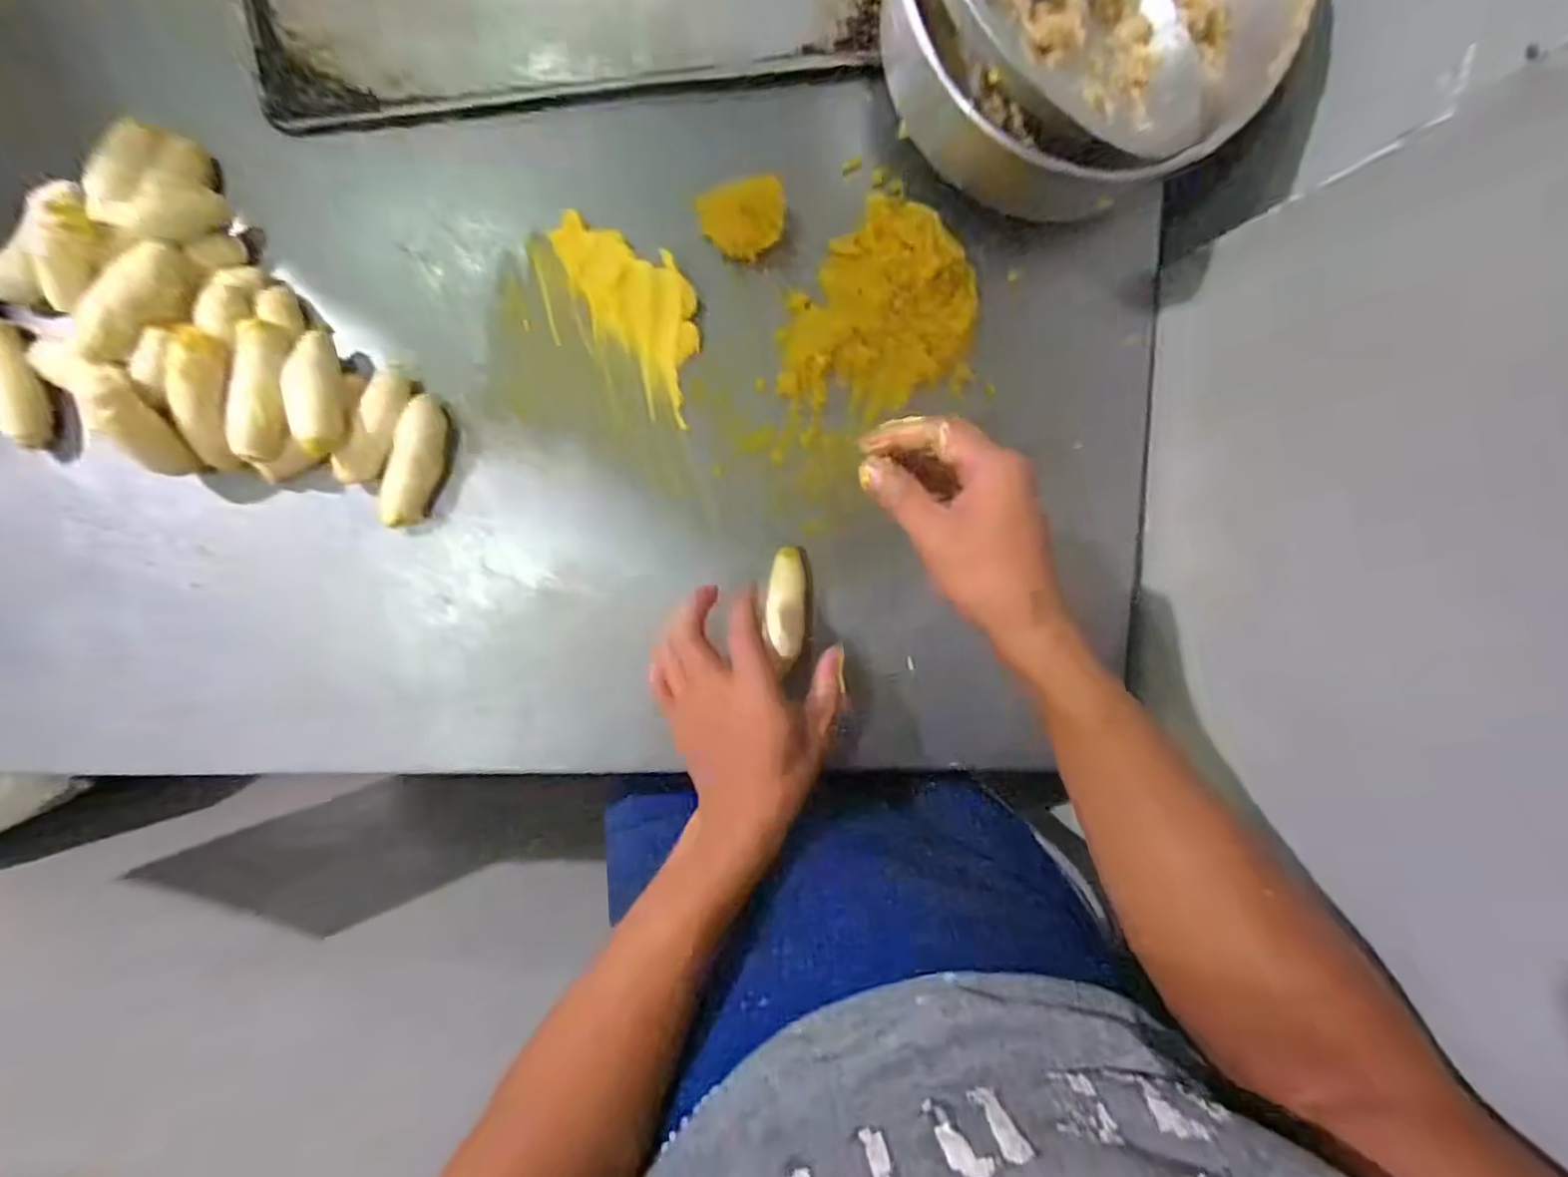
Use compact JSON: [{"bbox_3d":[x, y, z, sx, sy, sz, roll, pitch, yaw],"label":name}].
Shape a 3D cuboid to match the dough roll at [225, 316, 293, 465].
[{"bbox_3d":[-0.351,-0.132,0.454,0.032,0.027,0.090,14,94,-6],"label":"dough roll"}]

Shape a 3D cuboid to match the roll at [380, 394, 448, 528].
[{"bbox_3d":[-0.267,-0.091,0.492,0.027,0.031,0.095,20,93,-7],"label":"roll"}]

